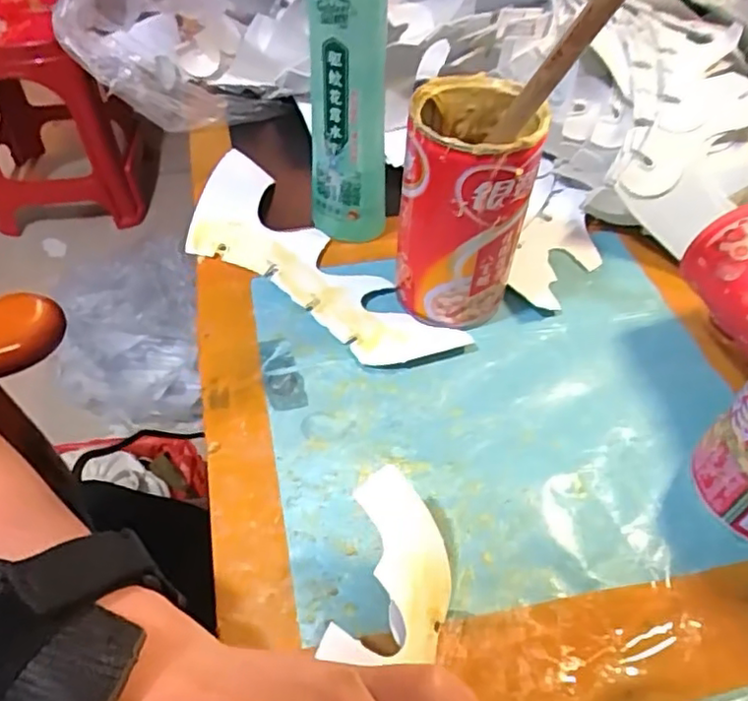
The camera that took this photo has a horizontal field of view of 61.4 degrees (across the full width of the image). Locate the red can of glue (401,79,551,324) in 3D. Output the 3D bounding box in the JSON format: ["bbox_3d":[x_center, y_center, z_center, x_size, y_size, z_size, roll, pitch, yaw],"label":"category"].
[{"bbox_3d":[0.046,-0.071,0.331,0.061,0.122,0.060,-1,51,1],"label":"red can of glue"}]

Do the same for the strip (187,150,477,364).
[{"bbox_3d":[-0.048,-0.052,0.389,0.070,0.008,0.218,-38,62,-20],"label":"strip"}]

